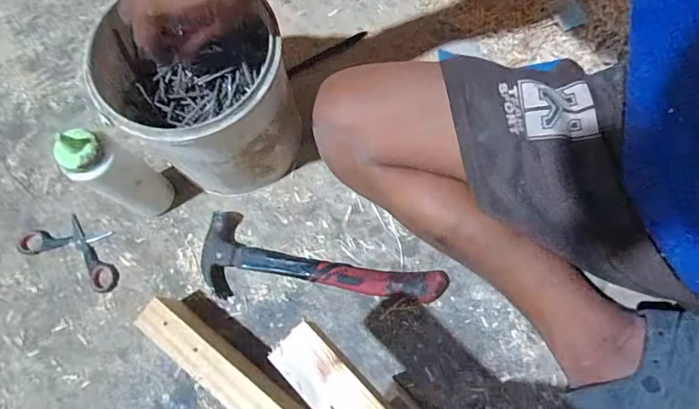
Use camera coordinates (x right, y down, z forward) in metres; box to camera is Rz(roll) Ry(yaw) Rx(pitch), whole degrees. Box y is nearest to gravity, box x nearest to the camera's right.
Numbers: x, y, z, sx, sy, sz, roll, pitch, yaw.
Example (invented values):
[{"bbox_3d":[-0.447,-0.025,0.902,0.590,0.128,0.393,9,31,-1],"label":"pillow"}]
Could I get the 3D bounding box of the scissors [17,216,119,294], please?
[{"bbox_3d":[-0.342,0.053,0.533,0.141,0.004,0.067,23,75,9],"label":"scissors"}]

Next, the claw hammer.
[{"bbox_3d":[-0.036,0.086,0.504,0.280,0.027,0.095,14,74,6],"label":"claw hammer"}]

